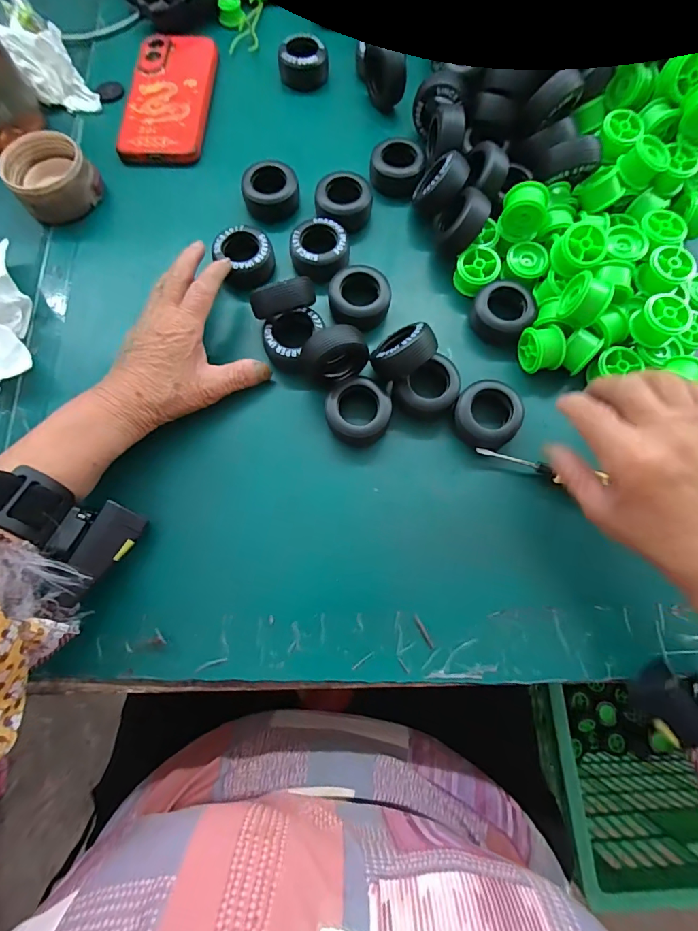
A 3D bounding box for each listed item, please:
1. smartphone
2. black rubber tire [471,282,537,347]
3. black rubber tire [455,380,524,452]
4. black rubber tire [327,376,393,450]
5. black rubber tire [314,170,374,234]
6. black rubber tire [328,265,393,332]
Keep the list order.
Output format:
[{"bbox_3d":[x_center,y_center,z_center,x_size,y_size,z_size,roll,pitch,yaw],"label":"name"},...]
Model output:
[{"bbox_3d":[-0.176,-0.363,0.415,0.075,0.012,0.166,3,74,0],"label":"smartphone"},{"bbox_3d":[0.124,-0.123,0.343,0.046,0.025,0.043,0,74,0],"label":"black rubber tire"},{"bbox_3d":[0.103,-0.037,0.317,0.047,0.023,0.049,0,74,0],"label":"black rubber tire"},{"bbox_3d":[0.005,-0.038,0.318,0.047,0.028,0.051,0,74,0],"label":"black rubber tire"},{"bbox_3d":[-0.005,-0.228,0.370,0.044,0.029,0.046,0,74,0],"label":"black rubber tire"},{"bbox_3d":[0.009,-0.135,0.345,0.049,0.030,0.045,0,74,0],"label":"black rubber tire"}]

